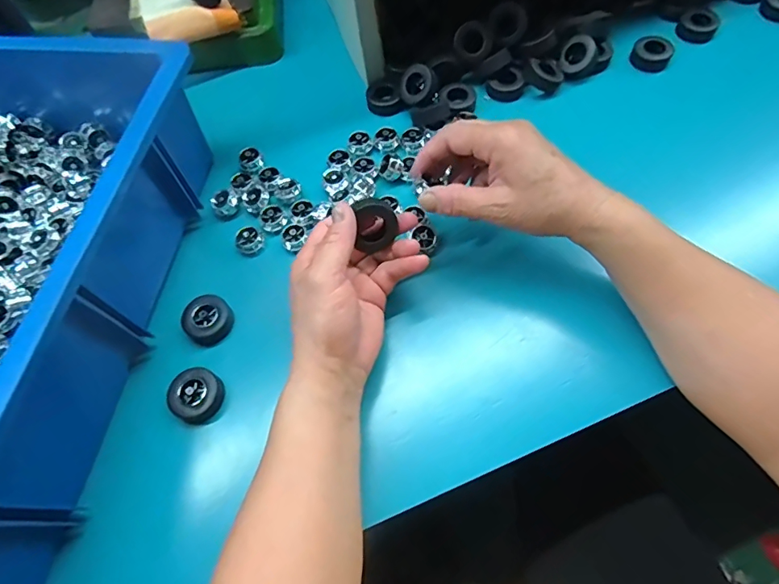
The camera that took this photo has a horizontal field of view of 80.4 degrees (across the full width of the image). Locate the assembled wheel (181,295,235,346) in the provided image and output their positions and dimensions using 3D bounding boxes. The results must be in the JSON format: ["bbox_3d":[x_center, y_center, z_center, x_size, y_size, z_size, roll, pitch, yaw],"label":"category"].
[{"bbox_3d":[-0.144,0.022,0.366,0.036,0.014,0.036,-1,65,3],"label":"assembled wheel"}]

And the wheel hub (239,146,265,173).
[{"bbox_3d":[-0.131,-0.126,0.441,0.022,0.011,0.023,-1,65,3],"label":"wheel hub"}]

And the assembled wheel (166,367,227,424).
[{"bbox_3d":[-0.142,0.075,0.338,0.035,0.017,0.037,-1,65,3],"label":"assembled wheel"}]

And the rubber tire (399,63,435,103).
[{"bbox_3d":[0.027,-0.202,0.449,0.036,0.016,0.036,-44,74,30],"label":"rubber tire"}]

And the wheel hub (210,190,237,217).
[{"bbox_3d":[-0.150,-0.081,0.422,0.021,0.015,0.018,-36,68,-13],"label":"wheel hub"}]

